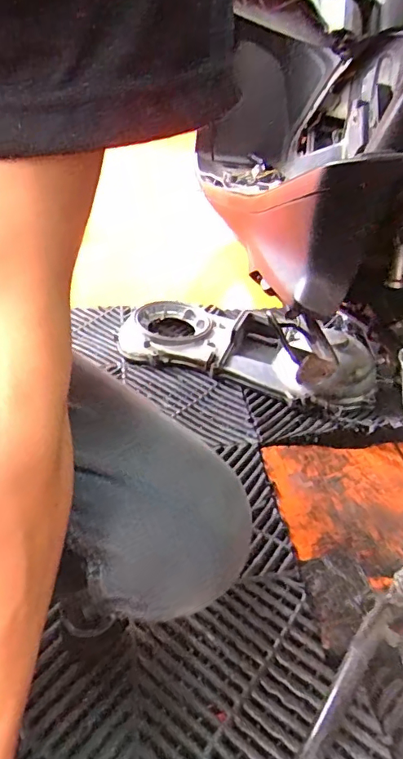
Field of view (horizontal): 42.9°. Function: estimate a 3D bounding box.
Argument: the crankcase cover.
[{"bbox_3d":[0.074,-0.063,0.851,0.409,0.076,0.185,12,35,10],"label":"crankcase cover"}]

